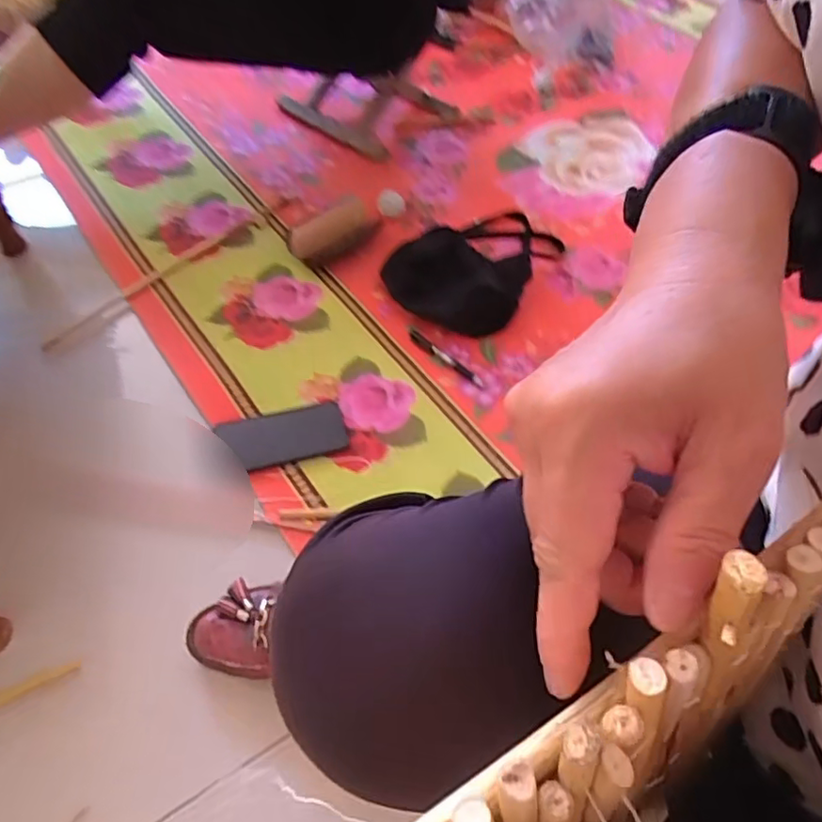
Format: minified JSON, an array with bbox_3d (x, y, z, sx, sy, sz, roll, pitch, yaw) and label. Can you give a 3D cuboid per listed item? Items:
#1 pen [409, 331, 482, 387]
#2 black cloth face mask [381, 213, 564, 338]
[{"bbox_3d":[0.049,-0.075,0.851,0.134,0.008,0.016,37,61,20],"label":"pen"},{"bbox_3d":[0.112,-0.238,0.927,0.203,0.082,0.329,39,61,21],"label":"black cloth face mask"}]

